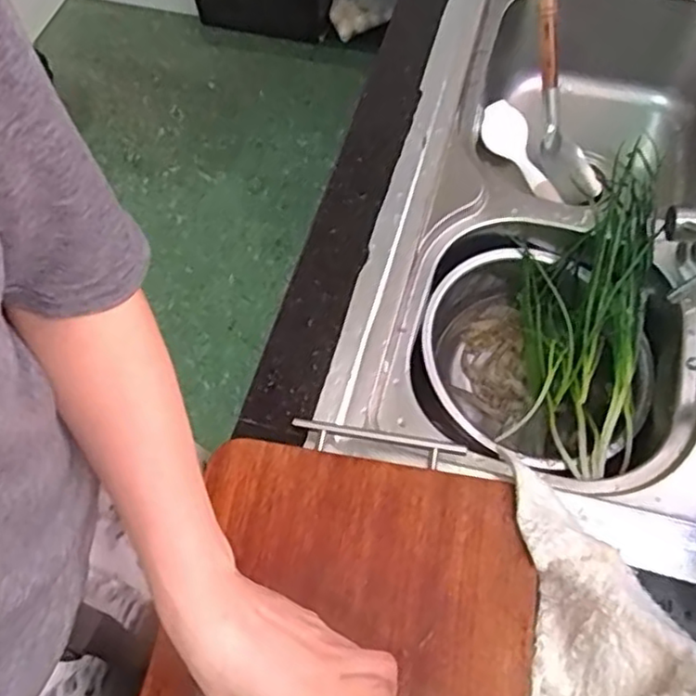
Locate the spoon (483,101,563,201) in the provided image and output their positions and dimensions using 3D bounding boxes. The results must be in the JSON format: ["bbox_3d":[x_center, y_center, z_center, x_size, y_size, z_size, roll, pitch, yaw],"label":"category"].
[{"bbox_3d":[0.238,-0.264,0.934,0.054,0.024,0.159,-31,87,-13],"label":"spoon"}]

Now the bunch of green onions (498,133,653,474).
[{"bbox_3d":[0.253,-0.047,0.732,0.120,0.127,0.345,13,85,10],"label":"bunch of green onions"}]

